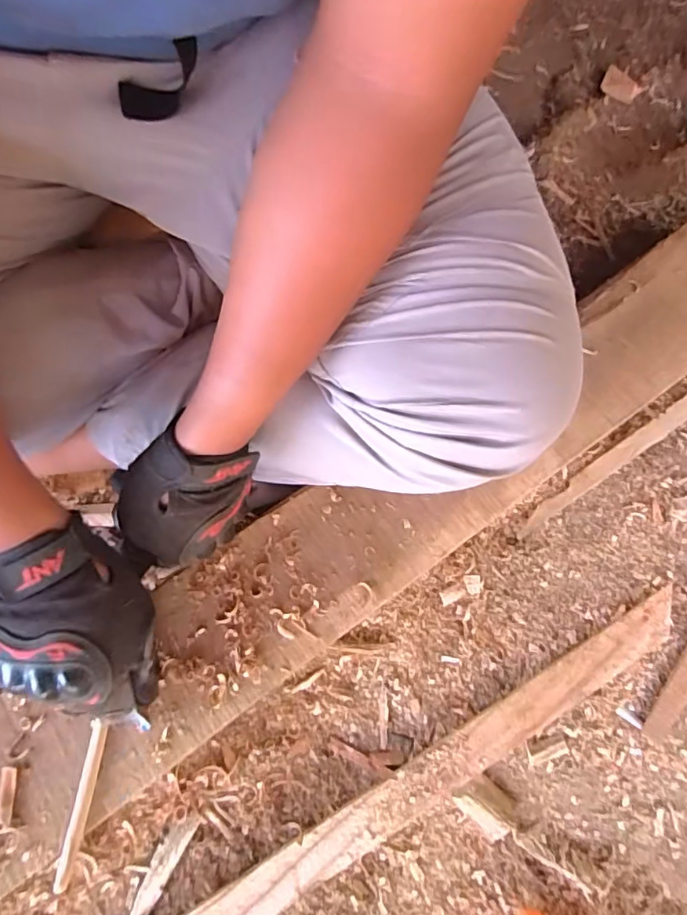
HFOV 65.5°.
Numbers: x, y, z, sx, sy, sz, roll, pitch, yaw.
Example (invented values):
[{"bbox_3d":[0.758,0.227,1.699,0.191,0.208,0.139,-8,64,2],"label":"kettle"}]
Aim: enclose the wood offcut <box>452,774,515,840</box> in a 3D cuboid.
[{"bbox_3d":[0.121,0.292,0.448,0.053,0.016,0.034,40,74,13],"label":"wood offcut"}]

